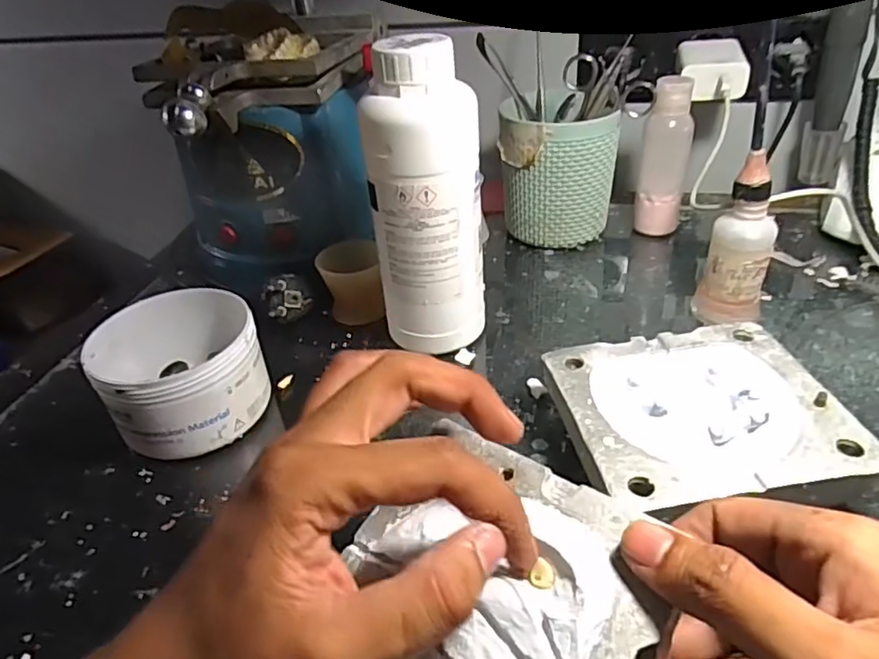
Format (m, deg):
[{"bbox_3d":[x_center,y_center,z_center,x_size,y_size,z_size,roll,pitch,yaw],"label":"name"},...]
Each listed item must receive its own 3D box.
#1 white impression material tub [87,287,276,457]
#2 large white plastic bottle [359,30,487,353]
[{"bbox_3d":[-0.146,0.030,0.356,0.088,0.065,0.092,-4,36,3],"label":"white impression material tub"},{"bbox_3d":[-0.009,-0.069,0.370,0.054,0.190,0.058,-4,36,3],"label":"large white plastic bottle"}]

